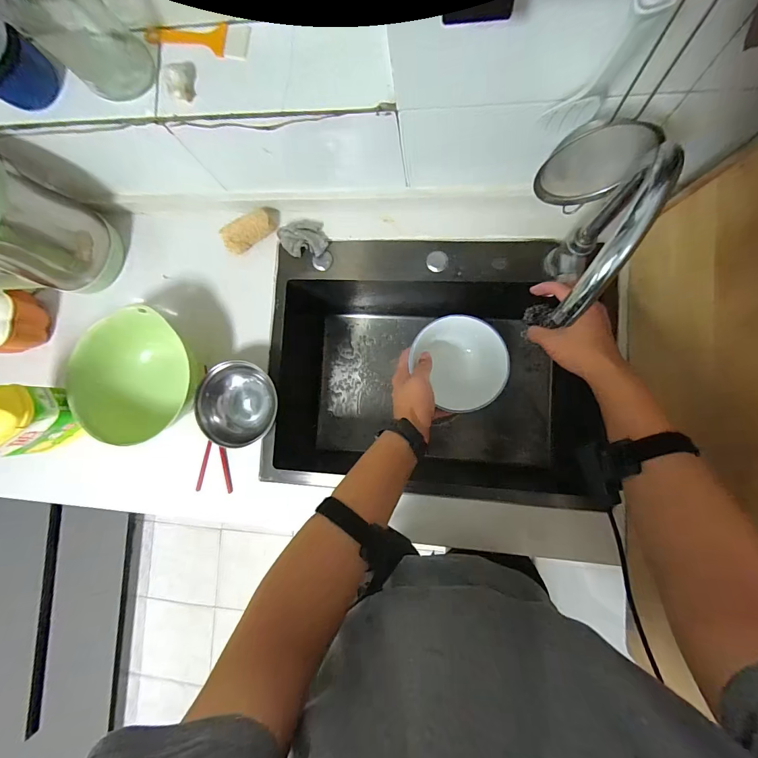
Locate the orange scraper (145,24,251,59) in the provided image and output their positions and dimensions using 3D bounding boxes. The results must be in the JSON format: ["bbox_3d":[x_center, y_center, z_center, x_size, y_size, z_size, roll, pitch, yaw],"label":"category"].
[{"bbox_3d":[-0.238,-0.457,0.500,0.142,0.013,0.041,15,89,9],"label":"orange scraper"}]

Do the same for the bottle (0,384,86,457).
[{"bbox_3d":[-0.579,0.068,0.589,0.139,0.221,0.074,-27,83,6],"label":"bottle"}]

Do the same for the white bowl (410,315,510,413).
[{"bbox_3d":[0.115,-0.019,0.532,0.117,0.090,0.126,-1,86,9],"label":"white bowl"}]

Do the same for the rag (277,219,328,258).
[{"bbox_3d":[-0.138,-0.263,0.682,0.085,0.042,0.070,4,87,9],"label":"rag"}]

